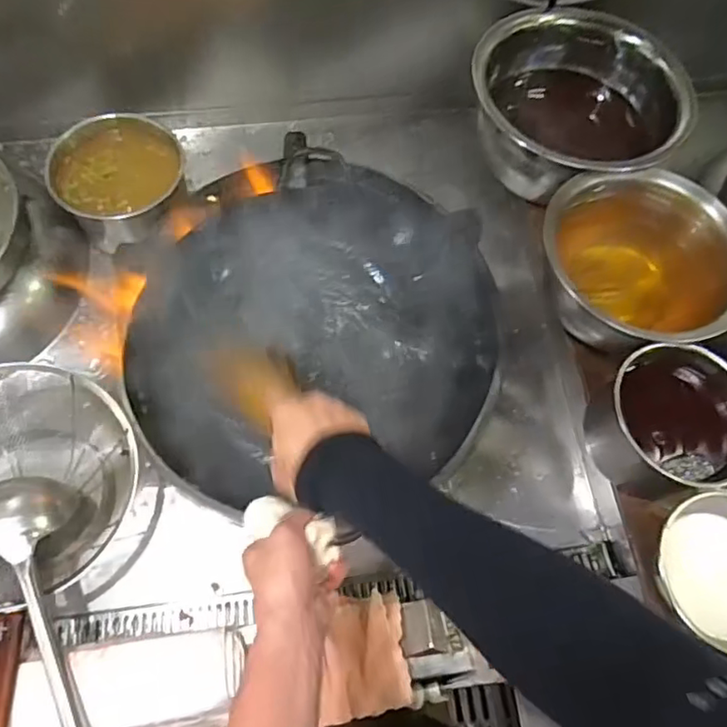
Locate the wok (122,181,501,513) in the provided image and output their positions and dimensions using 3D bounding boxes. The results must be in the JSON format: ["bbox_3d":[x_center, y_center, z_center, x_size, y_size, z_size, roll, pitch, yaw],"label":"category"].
[{"bbox_3d":[-0.061,-0.045,0.754,0.419,0.109,0.410,1,65,-2],"label":"wok"}]

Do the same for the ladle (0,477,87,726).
[{"bbox_3d":[-0.344,0.325,0.638,0.127,0.076,0.447,-20,68,-11],"label":"ladle"}]

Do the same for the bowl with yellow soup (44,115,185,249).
[{"bbox_3d":[-0.363,-0.277,0.905,0.184,0.091,0.179,1,65,-2],"label":"bowl with yellow soup"}]

